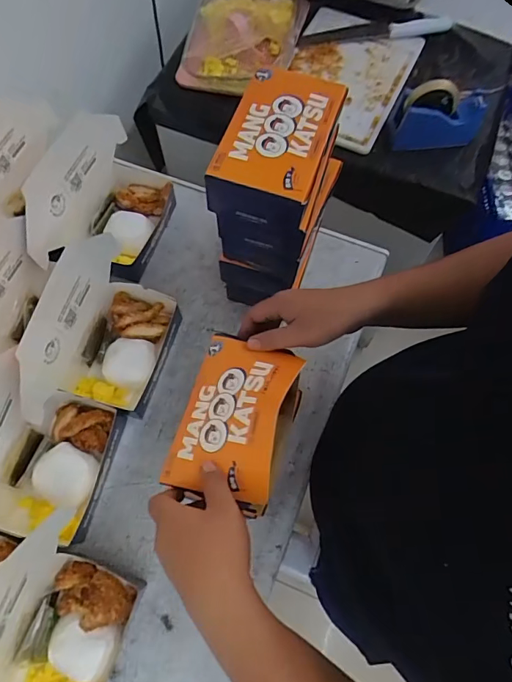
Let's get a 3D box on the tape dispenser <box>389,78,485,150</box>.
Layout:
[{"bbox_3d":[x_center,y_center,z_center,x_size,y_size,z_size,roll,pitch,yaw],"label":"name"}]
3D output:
[{"bbox_3d":[0.340,-0.414,0.819,0.159,0.102,0.056,-5,69,-3],"label":"tape dispenser"}]

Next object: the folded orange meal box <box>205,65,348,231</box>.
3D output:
[{"bbox_3d":[0.029,-0.224,0.511,0.115,0.060,0.181,19,70,7],"label":"folded orange meal box"}]

